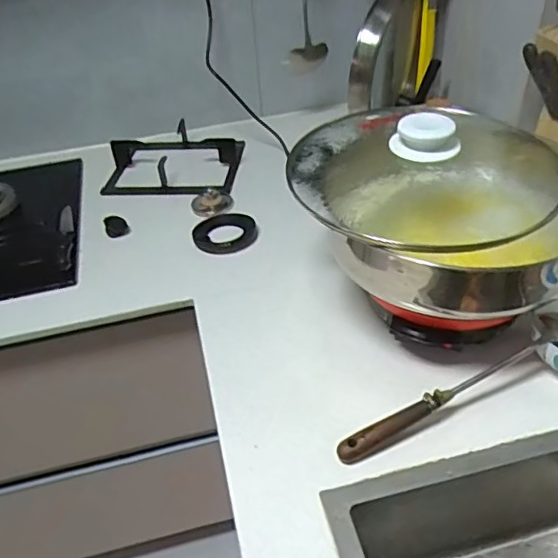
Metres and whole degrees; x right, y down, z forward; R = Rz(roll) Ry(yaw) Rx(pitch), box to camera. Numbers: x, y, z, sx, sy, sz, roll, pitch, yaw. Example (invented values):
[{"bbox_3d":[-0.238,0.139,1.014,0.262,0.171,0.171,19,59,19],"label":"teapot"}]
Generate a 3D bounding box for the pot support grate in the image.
[{"bbox_3d":[-0.222,-0.256,1.193,0.276,0.049,0.226,0,39,6],"label":"pot support grate"}]

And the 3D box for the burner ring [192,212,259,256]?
[{"bbox_3d":[-0.098,-0.085,1.007,0.113,0.010,0.121,-3,39,2],"label":"burner ring"}]

